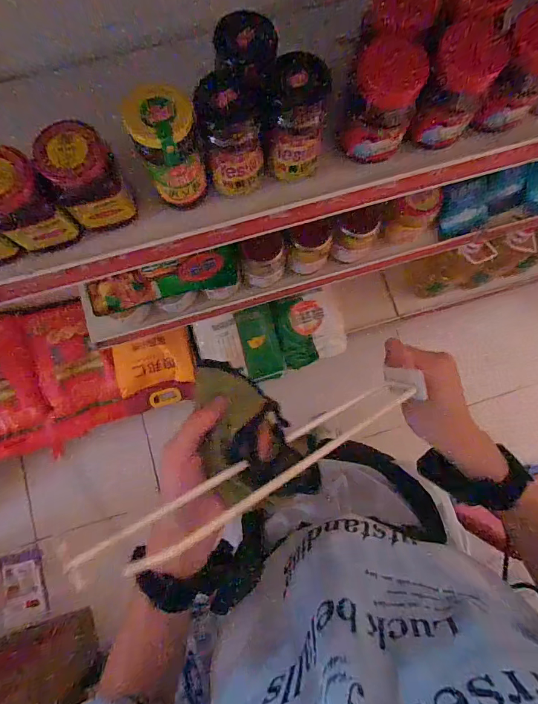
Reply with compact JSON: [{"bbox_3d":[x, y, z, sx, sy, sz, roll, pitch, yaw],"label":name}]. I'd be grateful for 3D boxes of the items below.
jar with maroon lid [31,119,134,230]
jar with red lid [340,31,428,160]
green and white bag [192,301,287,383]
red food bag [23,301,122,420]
[{"bbox_3d":[-0.200,-0.192,0.400,0.074,0.097,0.064,-17,82,-3],"label":"jar with maroon lid"},{"bbox_3d":[0.134,-0.292,0.422,0.073,0.091,0.083,13,81,1],"label":"jar with red lid"},{"bbox_3d":[-0.099,-0.011,1.203,0.261,0.072,0.254,-18,108,-10],"label":"green and white bag"},{"bbox_3d":[-0.667,0.030,1.229,0.246,0.073,0.371,-12,102,-4],"label":"red food bag"}]

